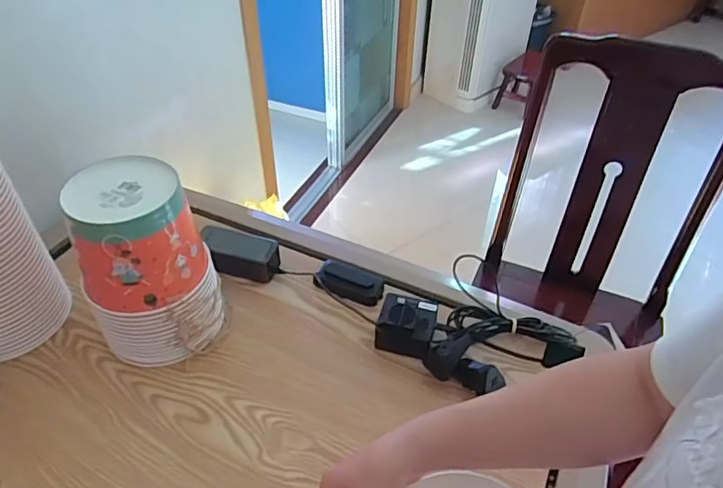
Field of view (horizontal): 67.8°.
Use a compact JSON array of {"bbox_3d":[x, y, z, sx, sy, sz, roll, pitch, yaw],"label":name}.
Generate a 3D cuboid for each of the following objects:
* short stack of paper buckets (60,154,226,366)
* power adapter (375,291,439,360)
[{"bbox_3d":[-0.268,0.029,0.698,0.137,0.243,0.142,-5,43,-7],"label":"short stack of paper buckets"},{"bbox_3d":[0.064,0.114,0.755,0.077,0.054,0.070,15,44,15],"label":"power adapter"}]

